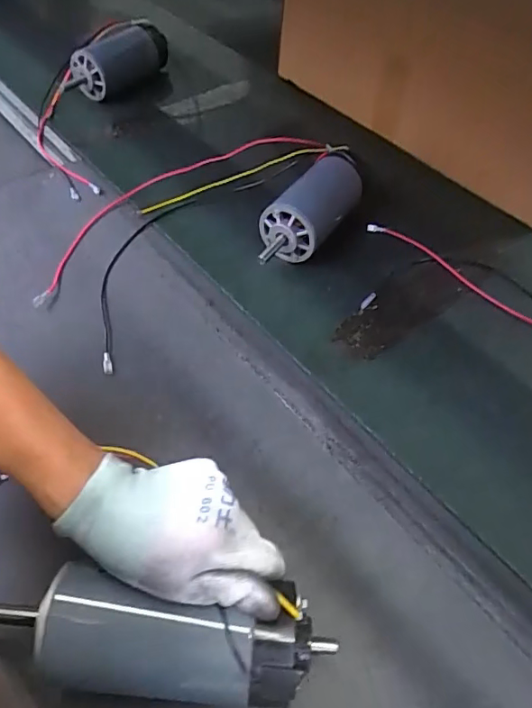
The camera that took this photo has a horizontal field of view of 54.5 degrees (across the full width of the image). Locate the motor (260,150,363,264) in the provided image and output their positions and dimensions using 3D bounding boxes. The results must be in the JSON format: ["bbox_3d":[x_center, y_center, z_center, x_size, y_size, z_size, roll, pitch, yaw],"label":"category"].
[{"bbox_3d":[0.052,-0.175,0.636,0.072,0.068,0.195,28,56,18],"label":"motor"}]

